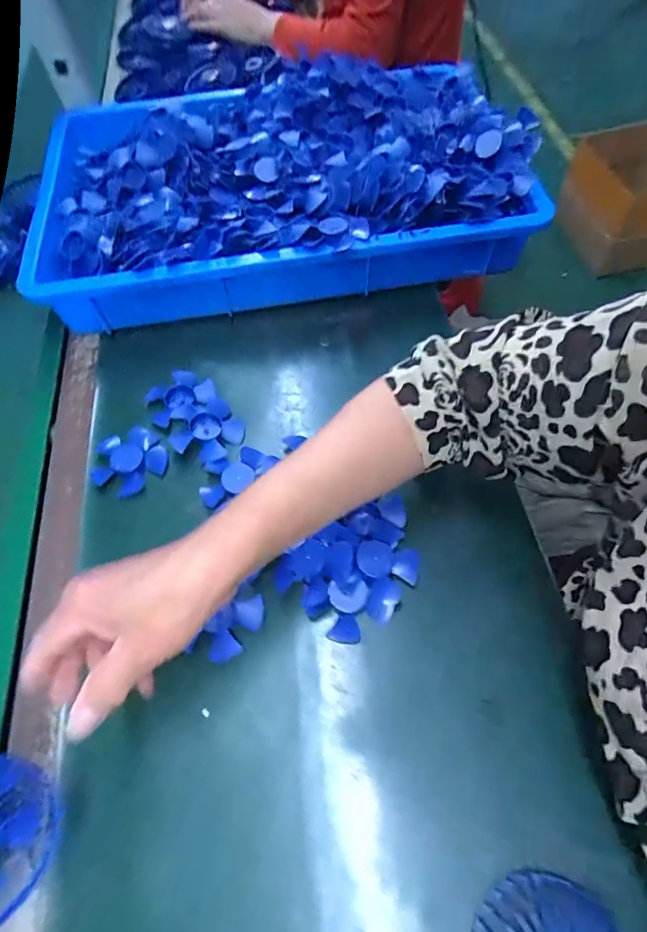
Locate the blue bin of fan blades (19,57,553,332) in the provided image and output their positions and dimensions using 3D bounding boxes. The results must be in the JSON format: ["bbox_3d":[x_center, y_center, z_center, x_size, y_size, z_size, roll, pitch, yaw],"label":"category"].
[{"bbox_3d":[-0.050,-0.359,0.600,0.568,0.130,0.353,-7,60,-1],"label":"blue bin of fan blades"}]

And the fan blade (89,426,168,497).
[{"bbox_3d":[-0.190,-0.006,0.468,0.067,0.012,0.067,-1,60,2],"label":"fan blade"}]

